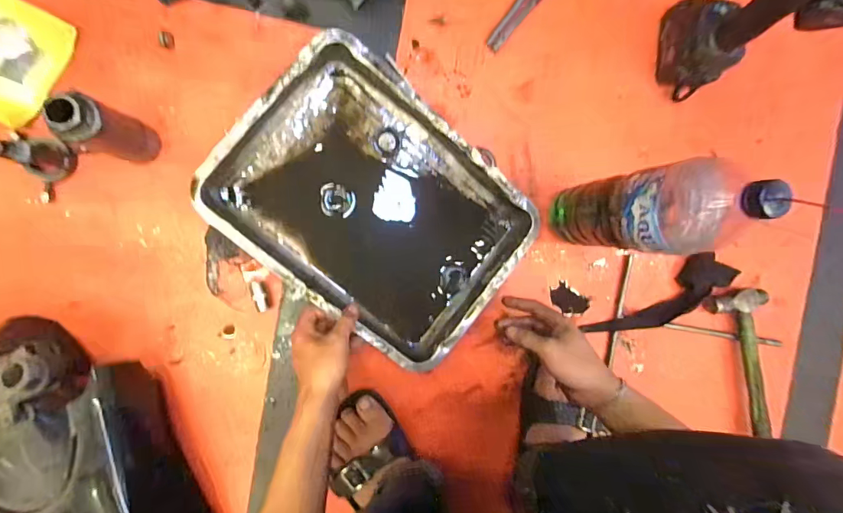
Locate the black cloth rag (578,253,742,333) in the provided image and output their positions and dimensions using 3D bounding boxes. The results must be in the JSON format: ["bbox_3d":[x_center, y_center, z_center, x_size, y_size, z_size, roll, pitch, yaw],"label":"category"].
[{"bbox_3d":[0.377,0.064,0.651,0.266,0.024,0.079,-27,96,-6],"label":"black cloth rag"}]

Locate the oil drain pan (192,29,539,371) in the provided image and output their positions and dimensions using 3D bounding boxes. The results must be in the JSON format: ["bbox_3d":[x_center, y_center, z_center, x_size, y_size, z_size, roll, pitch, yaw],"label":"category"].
[{"bbox_3d":[-0.055,-0.065,0.569,0.381,0.058,0.286,40,87,-8],"label":"oil drain pan"}]

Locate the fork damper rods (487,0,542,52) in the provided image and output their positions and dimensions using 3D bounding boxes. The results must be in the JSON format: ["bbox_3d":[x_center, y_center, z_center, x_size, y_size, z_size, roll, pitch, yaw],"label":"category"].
[{"bbox_3d":[0.141,-0.347,0.603,0.030,0.008,0.135,35,88,-9],"label":"fork damper rods"}]

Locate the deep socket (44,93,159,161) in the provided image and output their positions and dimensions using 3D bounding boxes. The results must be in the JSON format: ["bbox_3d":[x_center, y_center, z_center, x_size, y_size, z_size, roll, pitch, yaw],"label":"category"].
[{"bbox_3d":[-0.342,-0.139,0.474,0.042,0.150,0.050,21,90,-9],"label":"deep socket"}]

